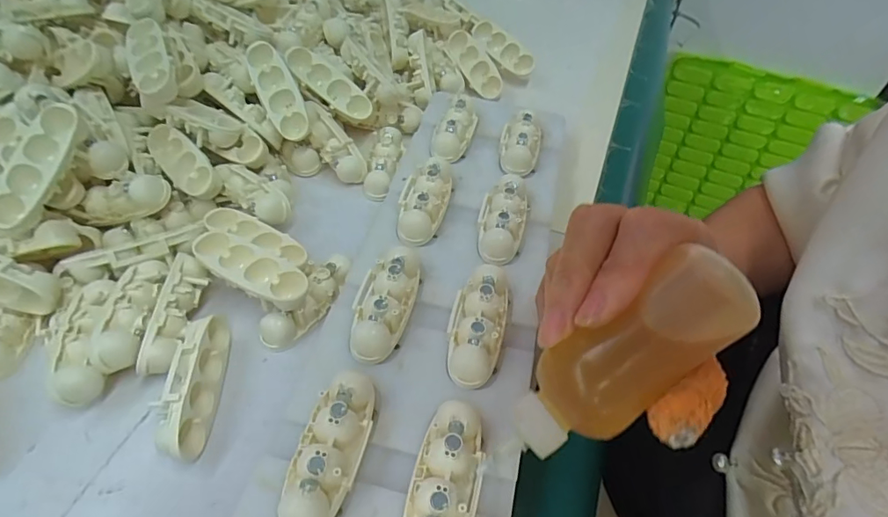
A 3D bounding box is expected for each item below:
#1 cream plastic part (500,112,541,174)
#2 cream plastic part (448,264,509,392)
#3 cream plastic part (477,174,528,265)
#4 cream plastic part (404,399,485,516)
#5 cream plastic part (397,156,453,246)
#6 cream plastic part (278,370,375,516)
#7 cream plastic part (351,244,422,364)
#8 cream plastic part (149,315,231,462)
[{"bbox_3d":[0.050,-0.075,0.325,0.026,0.018,0.055,14,52,5],"label":"cream plastic part"},{"bbox_3d":[0.016,0.030,0.234,0.025,0.016,0.061,14,52,5],"label":"cream plastic part"},{"bbox_3d":[0.033,-0.023,0.280,0.026,0.017,0.059,13,52,4],"label":"cream plastic part"},{"bbox_3d":[0.001,0.084,0.187,0.024,0.015,0.061,14,52,5],"label":"cream plastic part"},{"bbox_3d":[-0.011,-0.034,0.284,0.026,0.016,0.058,12,52,4],"label":"cream plastic part"},{"bbox_3d":[-0.044,0.073,0.192,0.024,0.016,0.061,13,52,5],"label":"cream plastic part"},{"bbox_3d":[-0.028,0.020,0.238,0.026,0.016,0.060,15,52,6],"label":"cream plastic part"},{"bbox_3d":[-0.109,0.054,0.219,0.016,0.025,0.062,-1,52,-7],"label":"cream plastic part"}]

